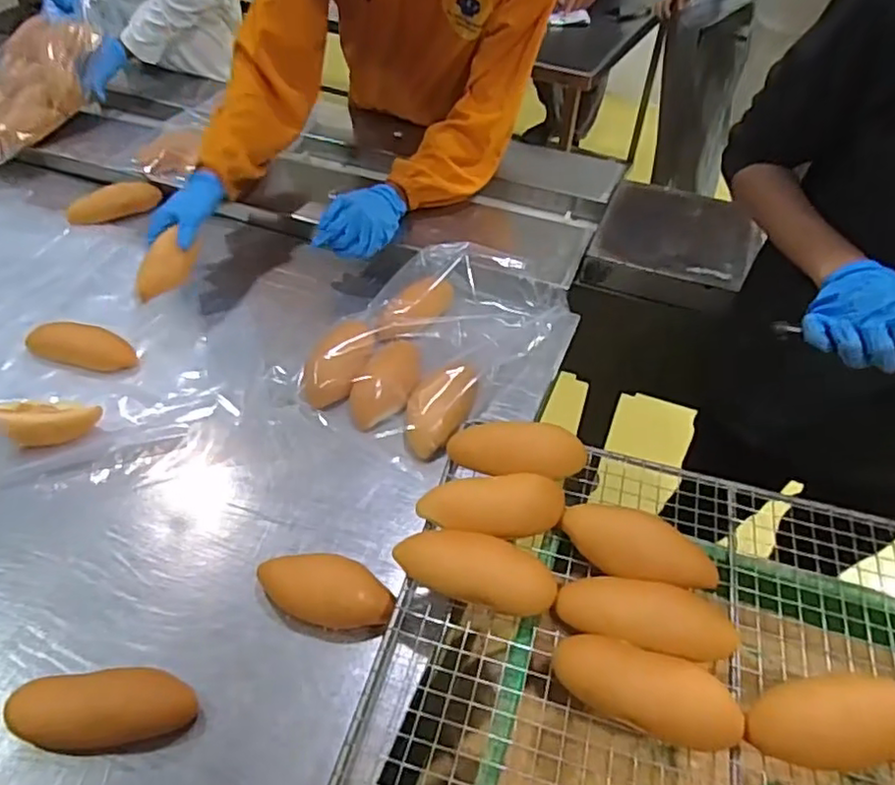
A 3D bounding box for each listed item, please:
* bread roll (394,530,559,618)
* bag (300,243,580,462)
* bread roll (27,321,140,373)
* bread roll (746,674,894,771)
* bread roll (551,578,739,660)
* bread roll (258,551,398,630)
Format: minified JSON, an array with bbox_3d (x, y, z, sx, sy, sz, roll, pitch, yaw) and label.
[{"bbox_3d":[0.024,0.167,0.588,0.150,0.053,0.051,14,48,11],"label":"bread roll"},{"bbox_3d":[-0.004,-0.067,0.865,0.278,0.072,0.361,27,51,22],"label":"bag"},{"bbox_3d":[-0.491,-0.061,0.855,0.150,0.041,0.057,13,47,11],"label":"bread roll"},{"bbox_3d":[0.309,0.259,0.504,0.146,0.041,0.065,-6,47,-7],"label":"bread roll"},{"bbox_3d":[0.163,0.186,0.548,0.132,0.059,0.056,6,45,21],"label":"bread roll"},{"bbox_3d":[-0.119,0.194,0.625,0.138,0.042,0.061,11,47,9],"label":"bread roll"}]

